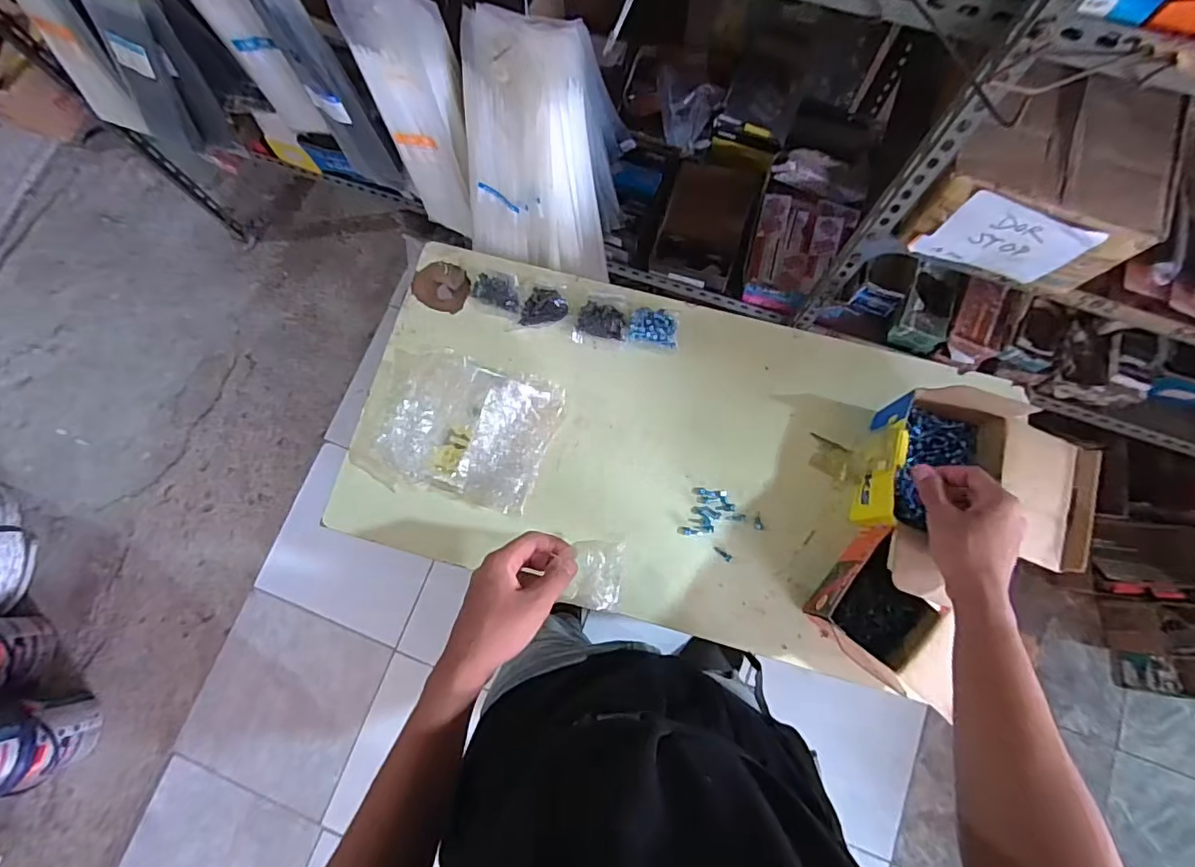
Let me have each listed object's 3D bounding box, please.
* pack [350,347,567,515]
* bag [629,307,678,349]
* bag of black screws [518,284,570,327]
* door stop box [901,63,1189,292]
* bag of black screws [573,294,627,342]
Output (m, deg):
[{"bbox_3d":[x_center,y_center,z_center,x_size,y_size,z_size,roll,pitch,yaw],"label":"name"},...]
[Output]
[{"bbox_3d":[-0.171,-0.009,0.670,0.226,0.047,0.169,20,80,5],"label":"pack"},{"bbox_3d":[0.070,-0.134,0.697,0.059,0.014,0.047,4,79,2],"label":"bag"},{"bbox_3d":[-0.068,-0.164,0.720,0.061,0.015,0.053,9,79,3],"label":"bag of black screws"},{"bbox_3d":[0.476,-0.273,0.606,0.203,0.119,0.155,19,80,5],"label":"door stop box"},{"bbox_3d":[0.004,-0.147,0.711,0.066,0.013,0.058,0,79,2],"label":"bag of black screws"}]

